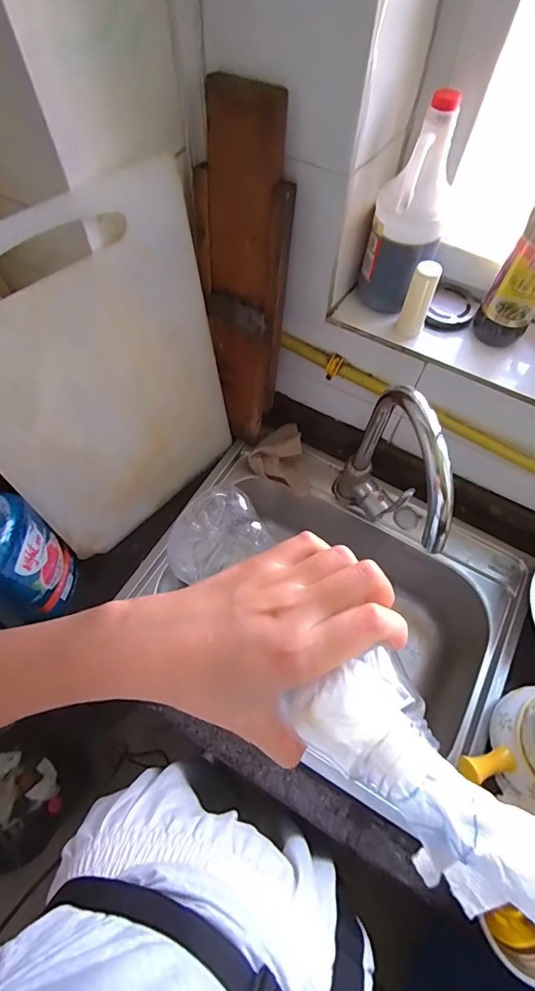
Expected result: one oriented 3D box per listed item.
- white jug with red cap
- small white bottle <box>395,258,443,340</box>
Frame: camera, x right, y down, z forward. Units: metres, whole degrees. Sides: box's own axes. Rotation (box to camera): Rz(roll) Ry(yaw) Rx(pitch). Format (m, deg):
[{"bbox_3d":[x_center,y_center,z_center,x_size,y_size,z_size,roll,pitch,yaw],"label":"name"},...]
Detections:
[{"bbox_3d":[0.171,-0.342,0.532,0.082,0.208,0.105,17,63,7],"label":"white jug with red cap"},{"bbox_3d":[0.188,-0.242,0.560,0.032,0.088,0.026,22,64,9],"label":"small white bottle"}]

